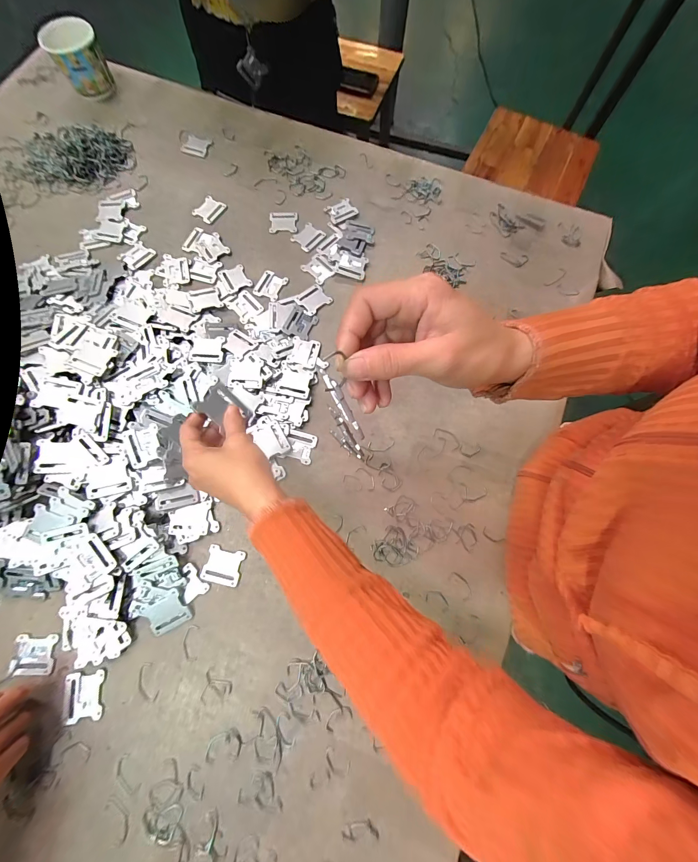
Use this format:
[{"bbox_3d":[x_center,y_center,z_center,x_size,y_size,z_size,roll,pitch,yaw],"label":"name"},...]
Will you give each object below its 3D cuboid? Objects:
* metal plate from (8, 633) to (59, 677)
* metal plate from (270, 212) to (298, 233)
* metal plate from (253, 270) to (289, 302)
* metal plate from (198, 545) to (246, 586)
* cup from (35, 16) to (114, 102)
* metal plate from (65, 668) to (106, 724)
[{"bbox_3d":[-0.385,0.274,0.396,0.050,0.004,0.043,2,75,0],"label":"metal plate"},{"bbox_3d":[-0.114,-0.367,0.564,0.049,0.004,0.039,3,75,0],"label":"metal plate"},{"bbox_3d":[-0.130,-0.241,0.533,0.044,0.004,0.050,23,76,5],"label":"metal plate"},{"bbox_3d":[-0.164,0.175,0.420,0.049,0.004,0.043,12,75,2],"label":"metal plate"},{"bbox_3d":[-0.504,-0.696,0.608,0.087,0.091,0.085,0,75,-1],"label":"cup"},{"bbox_3d":[-0.312,0.313,0.381,0.041,0.004,0.051,-6,75,-2],"label":"metal plate"}]

